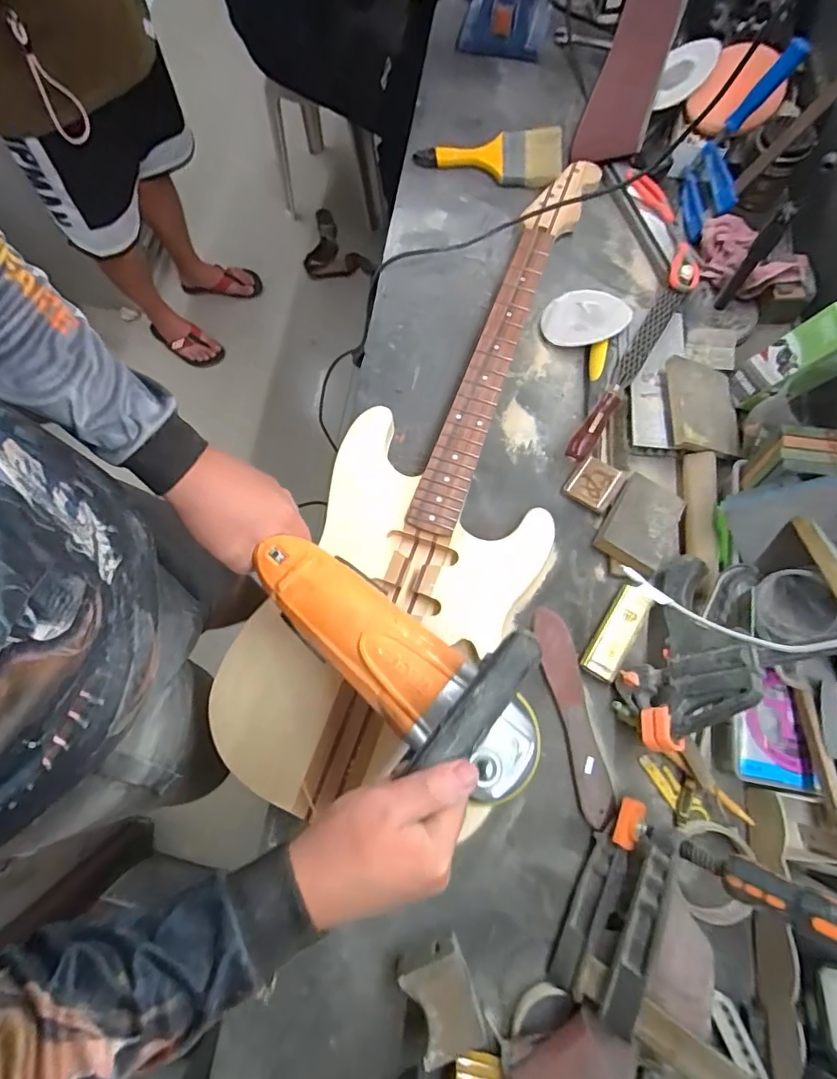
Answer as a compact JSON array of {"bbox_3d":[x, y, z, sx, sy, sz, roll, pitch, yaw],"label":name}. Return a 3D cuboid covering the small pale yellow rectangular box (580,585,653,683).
[{"bbox_3d":[0.223,0.104,0.581,0.036,0.016,0.107,32,76,10],"label":"small pale yellow rectangular box"}]

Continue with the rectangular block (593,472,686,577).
[{"bbox_3d":[0.256,-0.018,0.595,0.073,0.030,0.103,31,76,9],"label":"rectangular block"}]

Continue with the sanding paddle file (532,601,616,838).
[{"bbox_3d":[0.169,0.187,0.560,0.040,0.009,0.221,-11,73,-10],"label":"sanding paddle file"}]

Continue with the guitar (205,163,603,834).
[{"bbox_3d":[0.017,-0.086,0.625,0.304,0.047,0.799,17,74,6],"label":"guitar"}]

